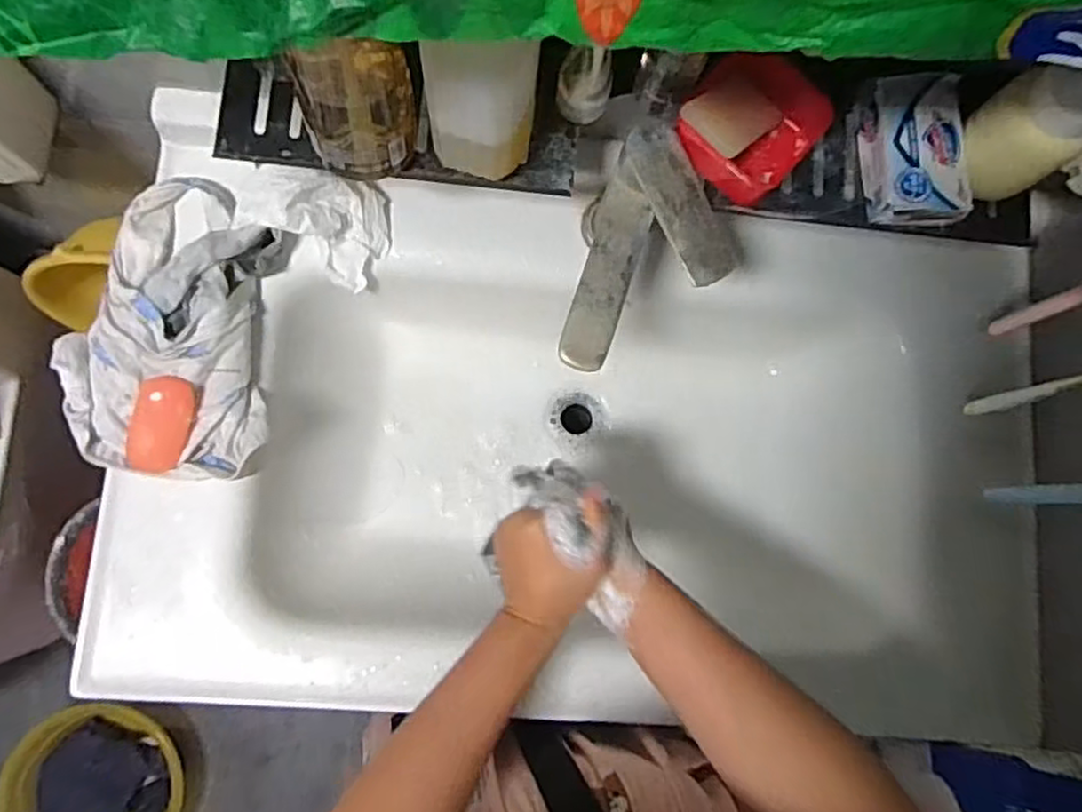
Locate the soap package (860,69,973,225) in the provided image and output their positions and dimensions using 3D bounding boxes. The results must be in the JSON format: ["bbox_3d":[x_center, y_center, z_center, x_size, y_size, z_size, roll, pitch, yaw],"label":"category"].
[{"bbox_3d":[0.262,-0.176,0.493,0.056,0.040,0.098,-2,83,-6],"label":"soap package"}]

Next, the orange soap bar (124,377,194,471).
[{"bbox_3d":[-0.304,0.014,0.564,0.042,0.021,0.076,15,82,-3],"label":"orange soap bar"}]

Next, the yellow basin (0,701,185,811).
[{"bbox_3d":[-0.754,0.666,1.194,0.262,0.087,0.303,-4,83,-6],"label":"yellow basin"}]

